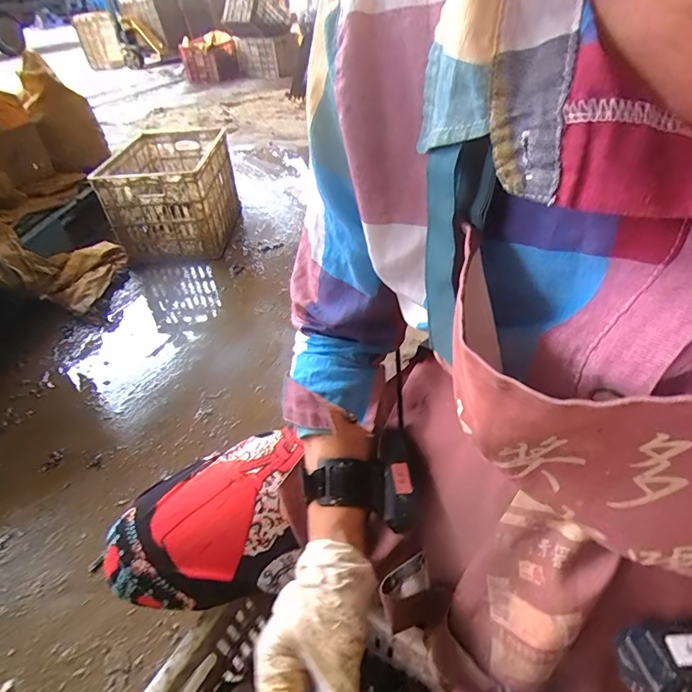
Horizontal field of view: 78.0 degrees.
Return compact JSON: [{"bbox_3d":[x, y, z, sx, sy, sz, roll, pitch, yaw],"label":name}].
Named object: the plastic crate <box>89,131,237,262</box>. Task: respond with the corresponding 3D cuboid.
[{"bbox_3d":[-0.575,-0.515,1.483,0.355,0.327,0.466,-8,41,-4],"label":"plastic crate"}]

